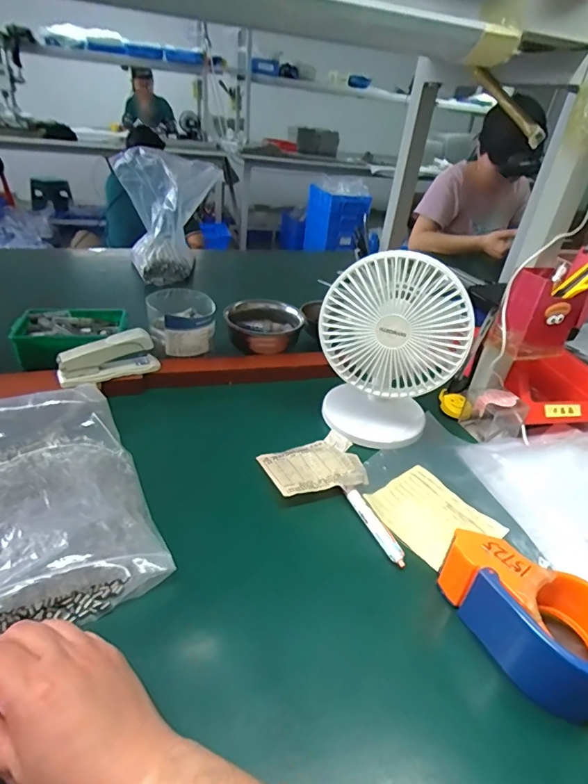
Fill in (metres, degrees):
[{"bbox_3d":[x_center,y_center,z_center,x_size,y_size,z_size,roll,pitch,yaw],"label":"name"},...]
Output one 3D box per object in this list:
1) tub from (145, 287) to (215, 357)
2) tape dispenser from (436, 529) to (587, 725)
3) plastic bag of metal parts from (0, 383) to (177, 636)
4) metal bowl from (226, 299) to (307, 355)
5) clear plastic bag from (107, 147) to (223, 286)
[{"bbox_3d":[-0.174,-0.102,0.699,0.098,0.077,0.105,-3,35,-15],"label":"tub"},{"bbox_3d":[0.188,0.172,0.355,0.068,0.056,0.136,-16,40,-31],"label":"tape dispenser"},{"bbox_3d":[-0.236,0.092,0.406,0.188,0.064,0.242,-12,38,-27],"label":"plastic bag of metal parts"},{"bbox_3d":[-0.049,-0.106,0.736,0.119,0.061,0.119,5,33,-3],"label":"metal bowl"},{"bbox_3d":[-0.274,-0.387,0.995,0.219,0.233,0.182,-1,34,-13],"label":"clear plastic bag"}]

